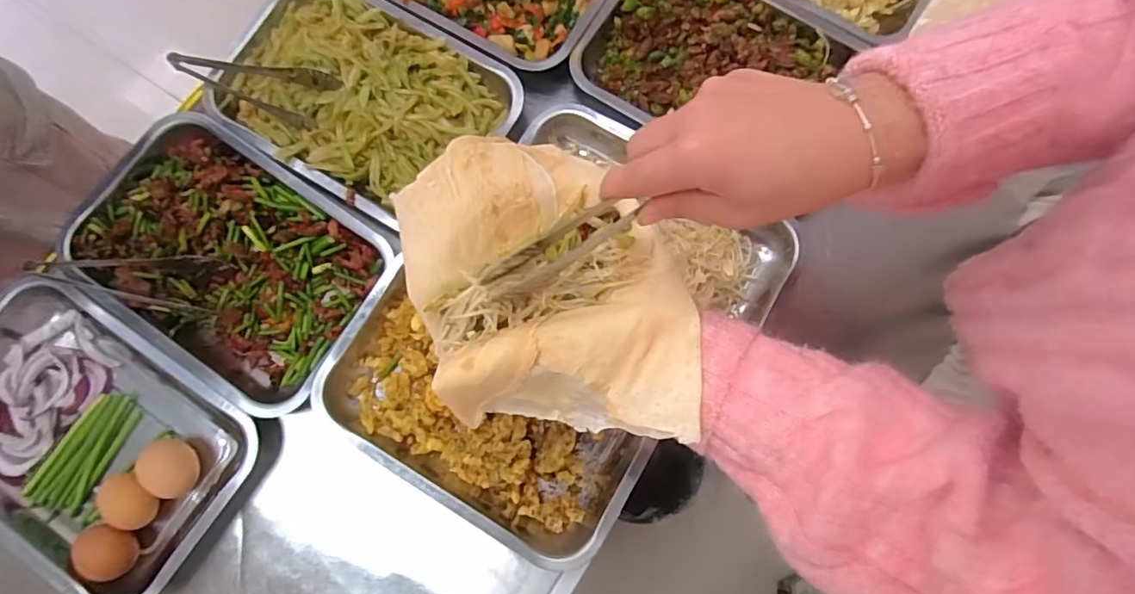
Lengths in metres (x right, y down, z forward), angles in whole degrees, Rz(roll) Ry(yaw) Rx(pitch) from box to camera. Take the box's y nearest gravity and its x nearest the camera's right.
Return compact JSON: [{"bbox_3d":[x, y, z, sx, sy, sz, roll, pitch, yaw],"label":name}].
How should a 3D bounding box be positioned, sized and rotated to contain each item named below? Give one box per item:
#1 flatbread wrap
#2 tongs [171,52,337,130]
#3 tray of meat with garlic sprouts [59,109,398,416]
[{"bbox_3d":[-0.014,-0.003,0.390,0.178,0.073,0.205,-10,75,-3],"label":"flatbread wrap"},{"bbox_3d":[-0.325,-0.220,0.582,0.162,0.029,0.062,15,78,3],"label":"tongs"},{"bbox_3d":[-0.337,-0.040,0.566,0.300,0.038,0.207,32,80,6],"label":"tray of meat with garlic sprouts"}]

